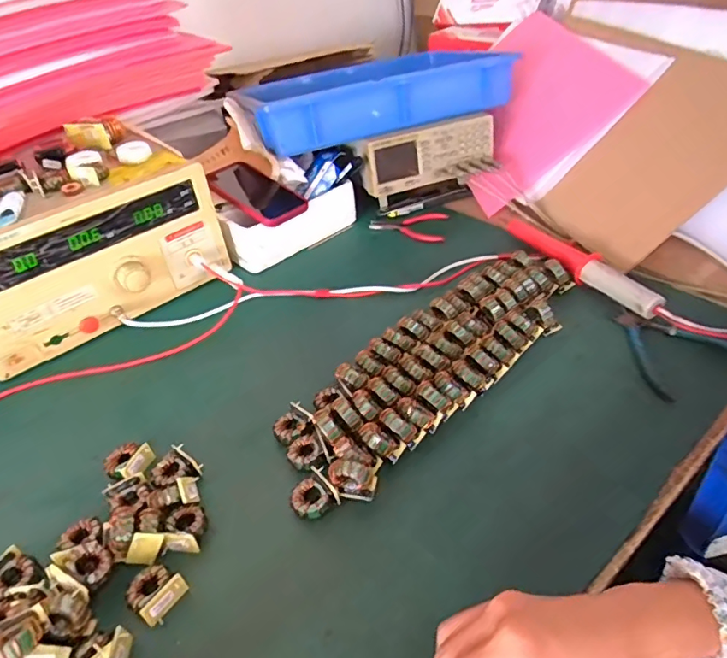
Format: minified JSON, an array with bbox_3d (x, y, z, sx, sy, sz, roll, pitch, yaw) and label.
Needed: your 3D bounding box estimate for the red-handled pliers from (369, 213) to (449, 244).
[{"bbox_3d":[0.068,-0.161,0.808,0.121,0.018,0.072,5,41,12],"label":"red-handled pliers"}]

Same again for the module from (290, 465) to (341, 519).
[{"bbox_3d":[-0.044,0.142,0.445,0.038,0.015,0.039,-25,43,-22],"label":"module"}]

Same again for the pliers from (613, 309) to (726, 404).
[{"bbox_3d":[0.341,0.016,0.566,0.130,0.014,0.134,-14,40,-10],"label":"pliers"}]

